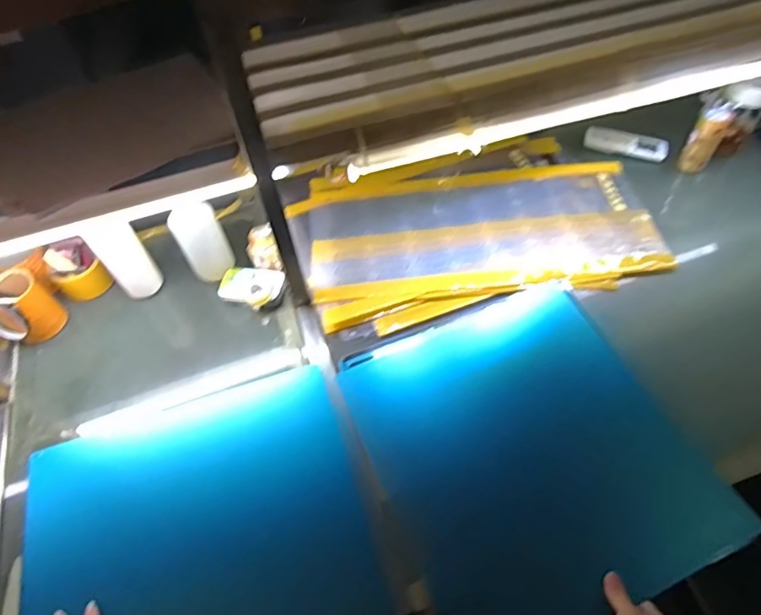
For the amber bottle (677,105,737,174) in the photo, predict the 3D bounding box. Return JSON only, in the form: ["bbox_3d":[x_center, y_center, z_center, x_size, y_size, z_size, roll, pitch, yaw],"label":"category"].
[{"bbox_3d":[0.667,-0.351,1.042,0.057,0.137,0.069,30,62,22],"label":"amber bottle"}]

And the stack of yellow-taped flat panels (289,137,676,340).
[{"bbox_3d":[0.181,-0.161,1.019,0.673,0.033,0.393,-11,55,-4],"label":"stack of yellow-taped flat panels"}]

